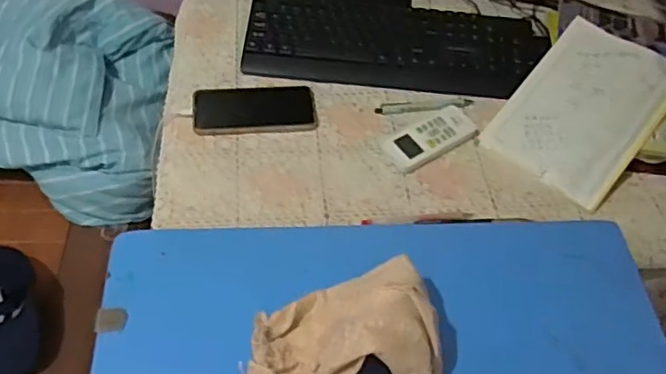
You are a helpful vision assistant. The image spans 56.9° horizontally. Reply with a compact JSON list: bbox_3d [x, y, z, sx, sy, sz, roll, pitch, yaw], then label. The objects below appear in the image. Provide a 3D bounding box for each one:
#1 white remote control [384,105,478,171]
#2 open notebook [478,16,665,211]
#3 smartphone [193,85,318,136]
[{"bbox_3d":[0.132,-0.068,0.833,0.134,0.016,0.057,-27,60,-23],"label":"white remote control"},{"bbox_3d":[0.344,-0.108,0.843,0.179,0.014,0.252,35,73,21],"label":"open notebook"},{"bbox_3d":[-0.107,-0.107,0.840,0.162,0.013,0.084,-3,53,-8],"label":"smartphone"}]

